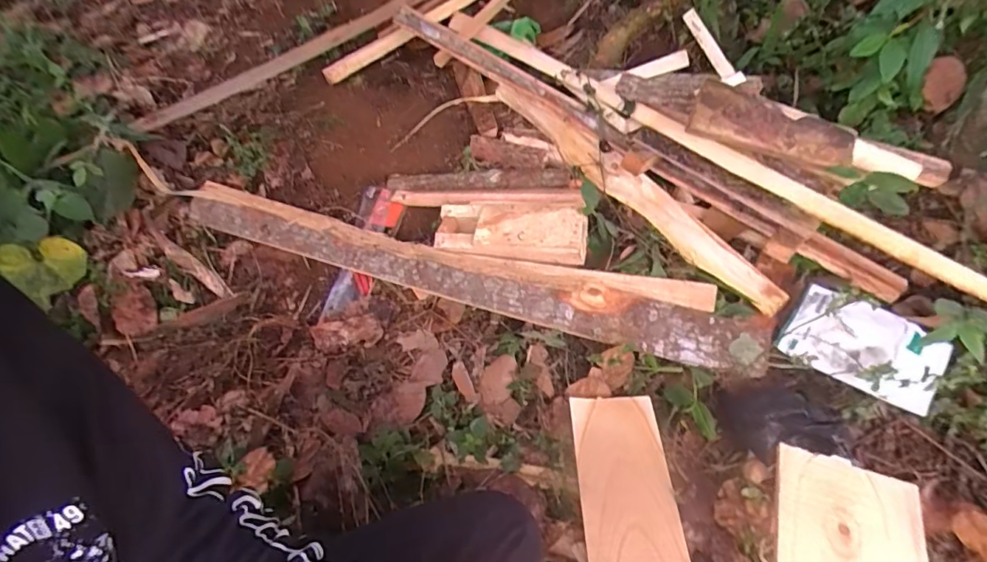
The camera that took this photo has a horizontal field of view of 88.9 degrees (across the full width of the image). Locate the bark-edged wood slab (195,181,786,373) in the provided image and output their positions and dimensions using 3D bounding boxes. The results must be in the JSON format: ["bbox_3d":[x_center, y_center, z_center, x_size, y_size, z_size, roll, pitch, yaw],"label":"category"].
[{"bbox_3d":[-0.080,-0.035,0.893,1.056,0.046,0.140,15,64,14],"label":"bark-edged wood slab"}]

